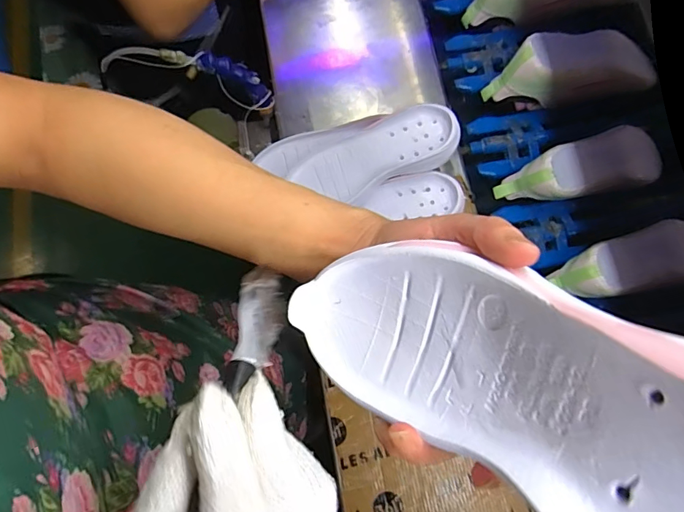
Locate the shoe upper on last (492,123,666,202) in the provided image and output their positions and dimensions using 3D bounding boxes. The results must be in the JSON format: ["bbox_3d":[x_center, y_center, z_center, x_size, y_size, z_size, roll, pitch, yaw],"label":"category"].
[{"bbox_3d":[0.305,-0.108,0.587,0.203,0.080,0.073,-15,72,-2],"label":"shoe upper on last"}]

